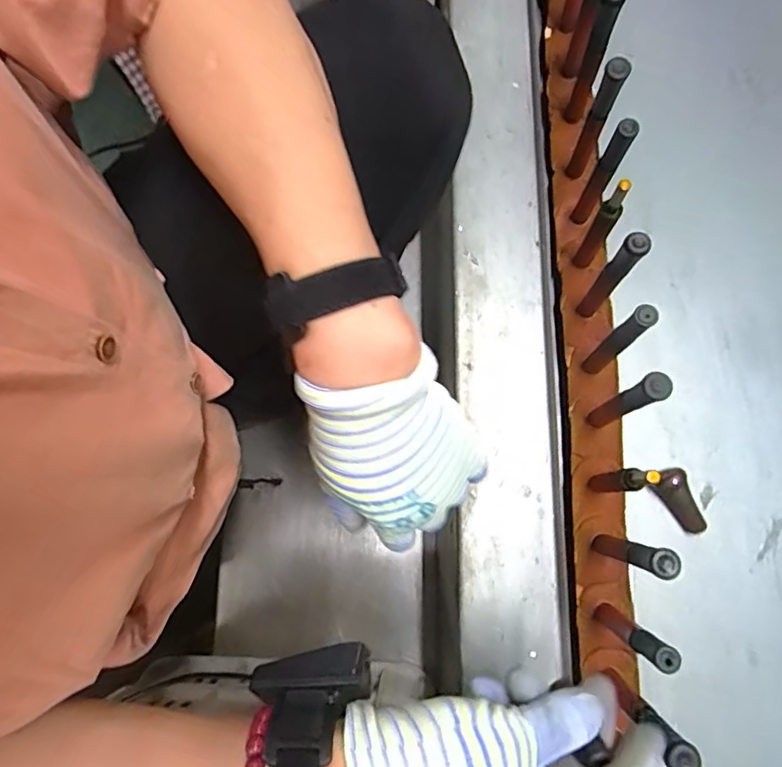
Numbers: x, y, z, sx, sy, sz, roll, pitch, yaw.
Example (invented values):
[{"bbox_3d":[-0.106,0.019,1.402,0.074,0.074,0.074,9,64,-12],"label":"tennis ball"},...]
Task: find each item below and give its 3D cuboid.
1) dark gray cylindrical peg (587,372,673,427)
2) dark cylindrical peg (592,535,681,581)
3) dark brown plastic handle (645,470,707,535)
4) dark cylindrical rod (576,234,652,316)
[{"bbox_3d":[0.180,0.017,0.430,0.015,0.148,0.020,-17,78,2],"label":"dark gray cylindrical peg"},{"bbox_3d":[0.173,0.125,0.407,0.013,0.150,0.018,15,80,4],"label":"dark cylindrical peg"},{"bbox_3d":[0.259,0.105,0.486,0.031,0.026,0.060,-40,81,-6],"label":"dark brown plastic handle"},{"bbox_3d":[0.178,-0.083,0.445,0.017,0.143,0.018,-1,78,5],"label":"dark cylindrical rod"}]

